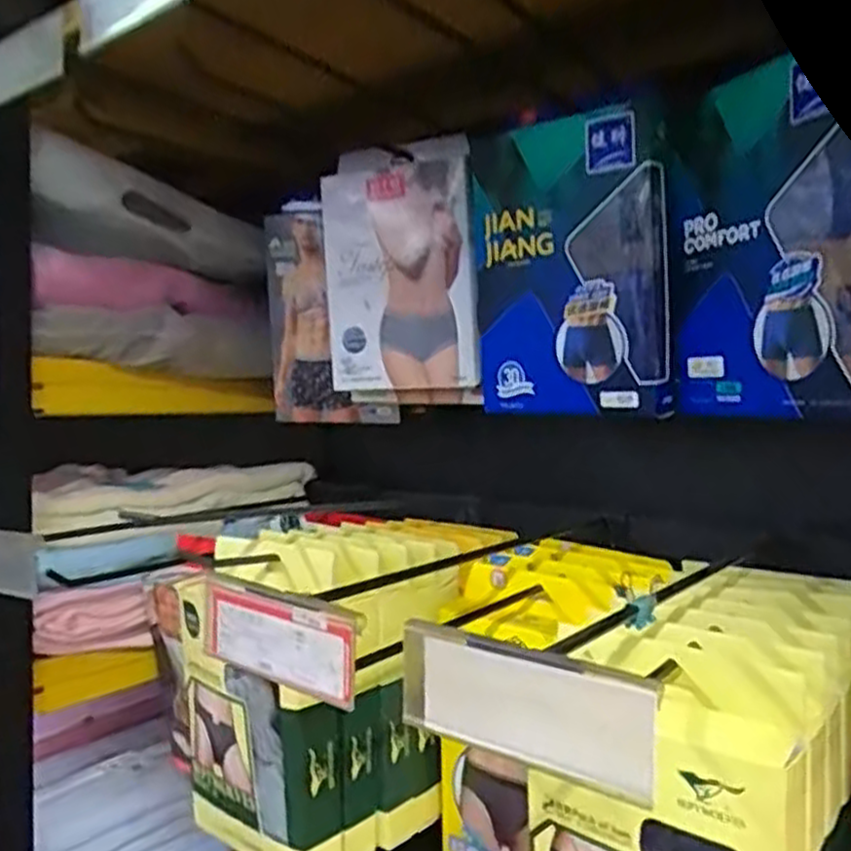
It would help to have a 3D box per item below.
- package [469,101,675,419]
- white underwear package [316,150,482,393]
[{"bbox_3d":[0.086,-0.098,0.500,0.131,0.183,0.020,3,12,37],"label":"package"},{"bbox_3d":[-0.021,-0.108,0.581,0.127,0.166,0.016,-1,10,27],"label":"white underwear package"}]

